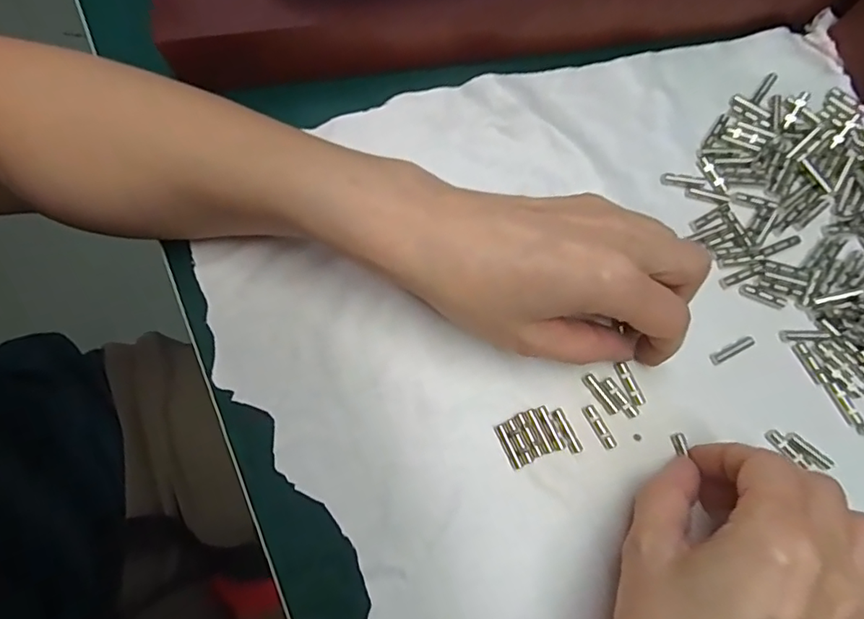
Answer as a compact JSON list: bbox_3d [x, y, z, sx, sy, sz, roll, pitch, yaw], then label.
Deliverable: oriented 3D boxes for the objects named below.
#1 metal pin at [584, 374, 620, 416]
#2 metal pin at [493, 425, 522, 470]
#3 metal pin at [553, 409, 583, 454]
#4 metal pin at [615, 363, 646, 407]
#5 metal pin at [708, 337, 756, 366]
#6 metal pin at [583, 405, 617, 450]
[{"bbox_3d":[0.075,0.038,0.236,0.005,0.004,0.021,-32,80,-5],"label":"metal pin"},{"bbox_3d":[0.033,0.060,0.230,0.004,0.004,0.020,-24,79,-3],"label":"metal pin"},{"bbox_3d":[0.060,0.054,0.232,0.005,0.004,0.021,-26,79,-4],"label":"metal pin"},{"bbox_3d":[0.089,0.034,0.238,0.006,0.004,0.019,-26,79,-4],"label":"metal pin"},{"bbox_3d":[0.138,0.019,0.242,0.021,0.004,0.005,-26,79,-4],"label":"metal pin"},{"bbox_3d":[0.074,0.052,0.233,0.006,0.004,0.020,-28,79,-4],"label":"metal pin"}]

